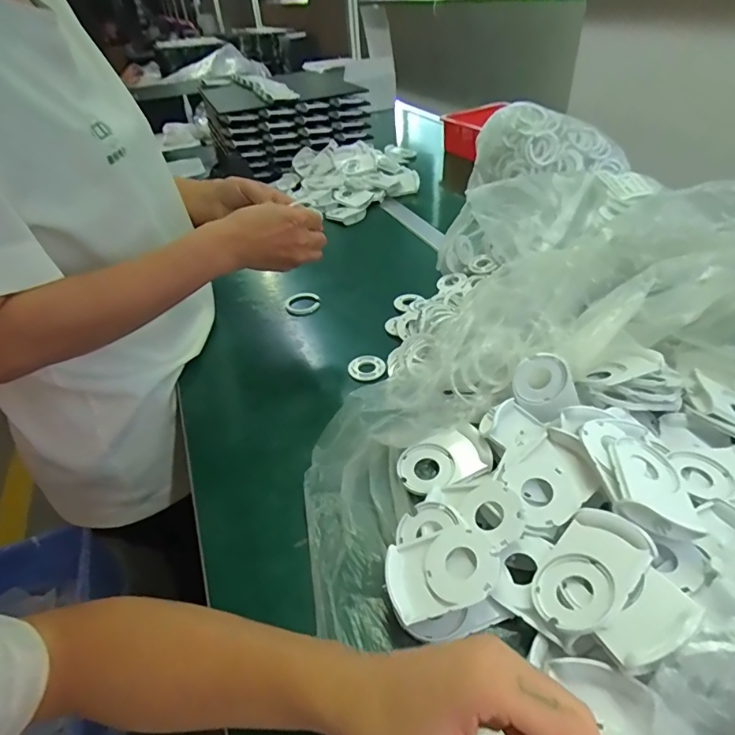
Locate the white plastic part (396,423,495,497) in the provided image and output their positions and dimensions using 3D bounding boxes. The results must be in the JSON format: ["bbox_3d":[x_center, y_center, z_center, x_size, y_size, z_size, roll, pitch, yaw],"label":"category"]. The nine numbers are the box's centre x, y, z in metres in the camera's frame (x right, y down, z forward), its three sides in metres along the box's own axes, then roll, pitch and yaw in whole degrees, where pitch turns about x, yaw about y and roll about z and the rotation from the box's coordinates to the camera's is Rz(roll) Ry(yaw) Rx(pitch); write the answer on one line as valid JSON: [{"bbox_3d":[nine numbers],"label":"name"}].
[{"bbox_3d":[0.070,0.087,0.432,0.080,0.022,0.058,-18,41,-14],"label":"white plastic part"}]

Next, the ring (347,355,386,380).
[{"bbox_3d":[0.000,-0.001,0.570,0.044,0.009,0.044,-3,39,3],"label":"ring"}]

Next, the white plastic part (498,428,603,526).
[{"bbox_3d":[0.142,0.087,0.370,0.066,0.015,0.066,-11,51,13],"label":"white plastic part"}]

